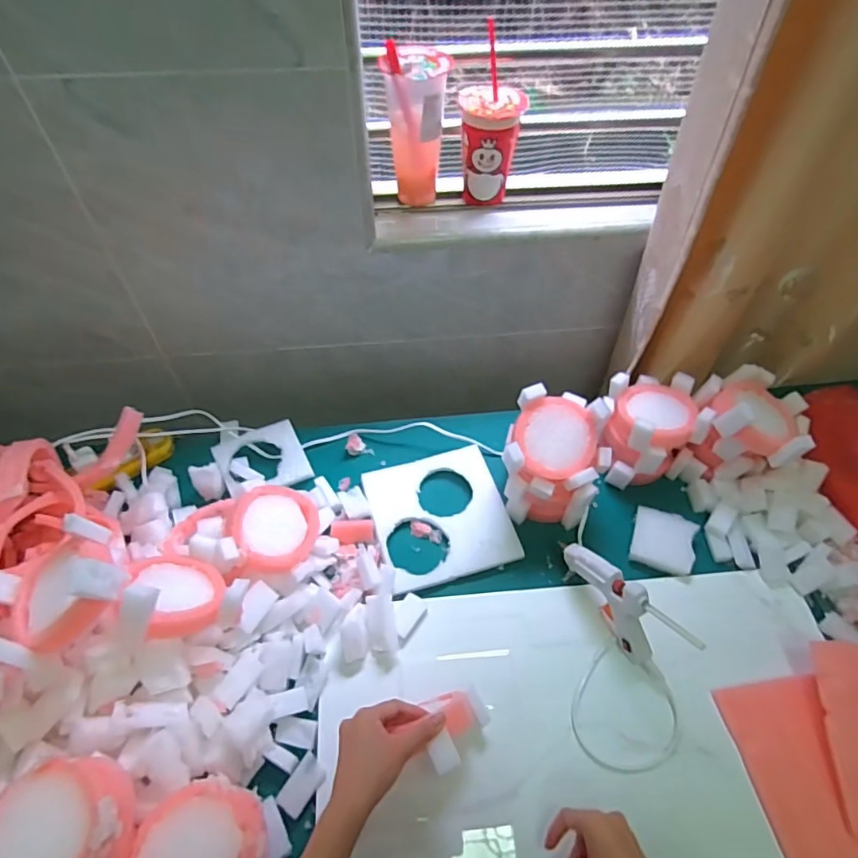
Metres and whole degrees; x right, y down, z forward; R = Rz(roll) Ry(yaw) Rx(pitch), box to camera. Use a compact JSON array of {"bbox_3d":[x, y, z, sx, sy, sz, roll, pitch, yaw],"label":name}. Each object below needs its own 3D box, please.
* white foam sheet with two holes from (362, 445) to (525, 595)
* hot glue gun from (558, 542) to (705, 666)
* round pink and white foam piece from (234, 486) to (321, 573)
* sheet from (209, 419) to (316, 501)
[{"bbox_3d":[0.014,0.115,0.733,0.175,0.021,0.178,-13,54,-11],"label":"white foam sheet with two holes"},{"bbox_3d":[0.212,0.193,0.617,0.026,0.102,0.162,-26,57,-19],"label":"hot glue gun"},{"bbox_3d":[-0.182,0.119,0.639,0.097,0.025,0.099,14,57,-26],"label":"round pink and white foam piece"},{"bbox_3d":[-0.234,0.042,0.762,0.114,0.009,0.108,-22,56,-17],"label":"sheet"}]

